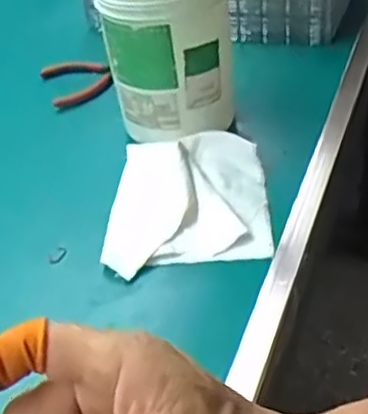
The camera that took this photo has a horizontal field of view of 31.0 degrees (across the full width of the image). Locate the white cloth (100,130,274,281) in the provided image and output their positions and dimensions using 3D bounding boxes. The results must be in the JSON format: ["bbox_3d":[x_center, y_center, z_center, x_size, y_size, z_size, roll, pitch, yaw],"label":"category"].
[{"bbox_3d":[0.003,-0.009,0.506,0.117,0.030,0.132,-4,39,3],"label":"white cloth"}]

